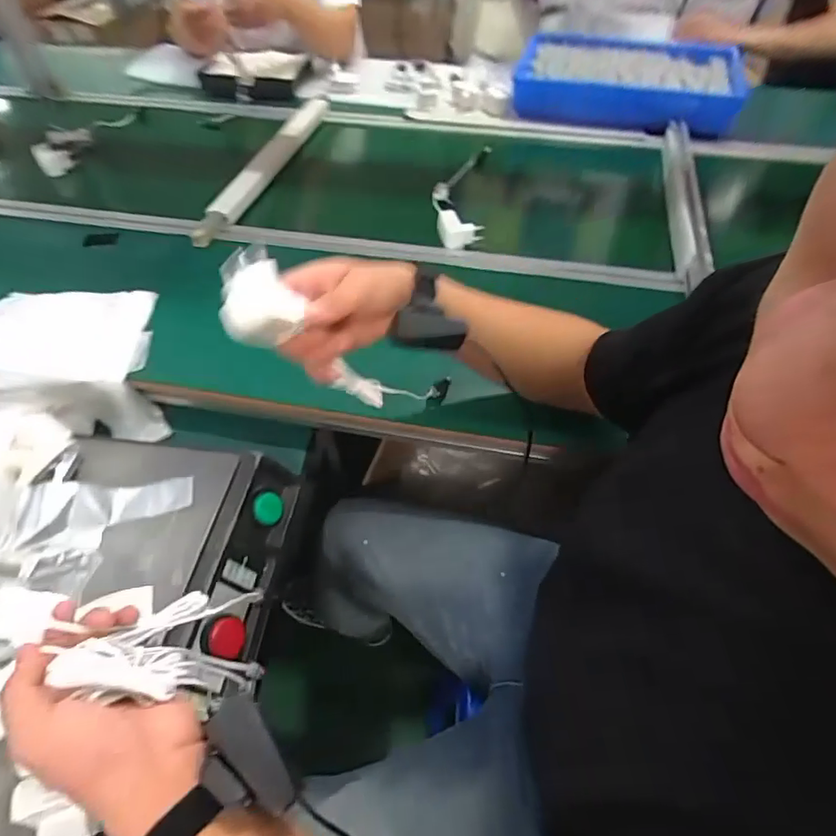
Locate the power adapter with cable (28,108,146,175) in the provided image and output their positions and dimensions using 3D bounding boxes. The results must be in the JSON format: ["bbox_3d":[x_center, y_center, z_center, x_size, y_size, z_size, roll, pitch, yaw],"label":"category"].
[{"bbox_3d":[-0.677,-0.571,1.050,0.108,0.028,0.261,8,52,8],"label":"power adapter with cable"}]

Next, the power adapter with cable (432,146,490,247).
[{"bbox_3d":[0.073,-0.390,0.888,0.087,0.036,0.296,5,51,5],"label":"power adapter with cable"}]

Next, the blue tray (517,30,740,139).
[{"bbox_3d":[0.439,-0.704,1.093,0.452,0.080,0.285,10,52,9],"label":"blue tray"}]

